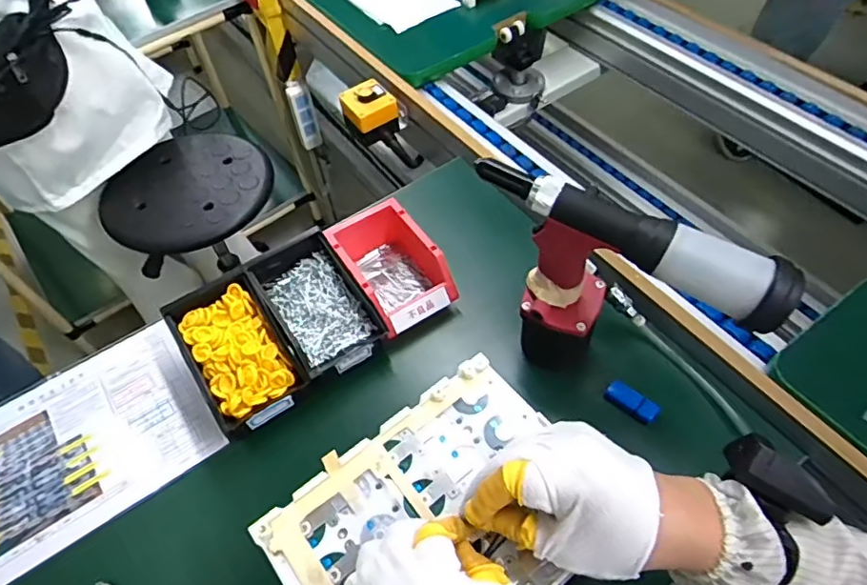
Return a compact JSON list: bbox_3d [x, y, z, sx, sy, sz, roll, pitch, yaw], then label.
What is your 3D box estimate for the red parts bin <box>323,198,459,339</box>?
[{"bbox_3d":[-0.056,-0.033,0.720,0.105,0.073,0.170,-30,58,-16],"label":"red parts bin"}]

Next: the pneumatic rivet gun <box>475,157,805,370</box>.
[{"bbox_3d":[0.173,0.008,0.570,0.281,0.249,0.076,20,59,18],"label":"pneumatic rivet gun"}]

